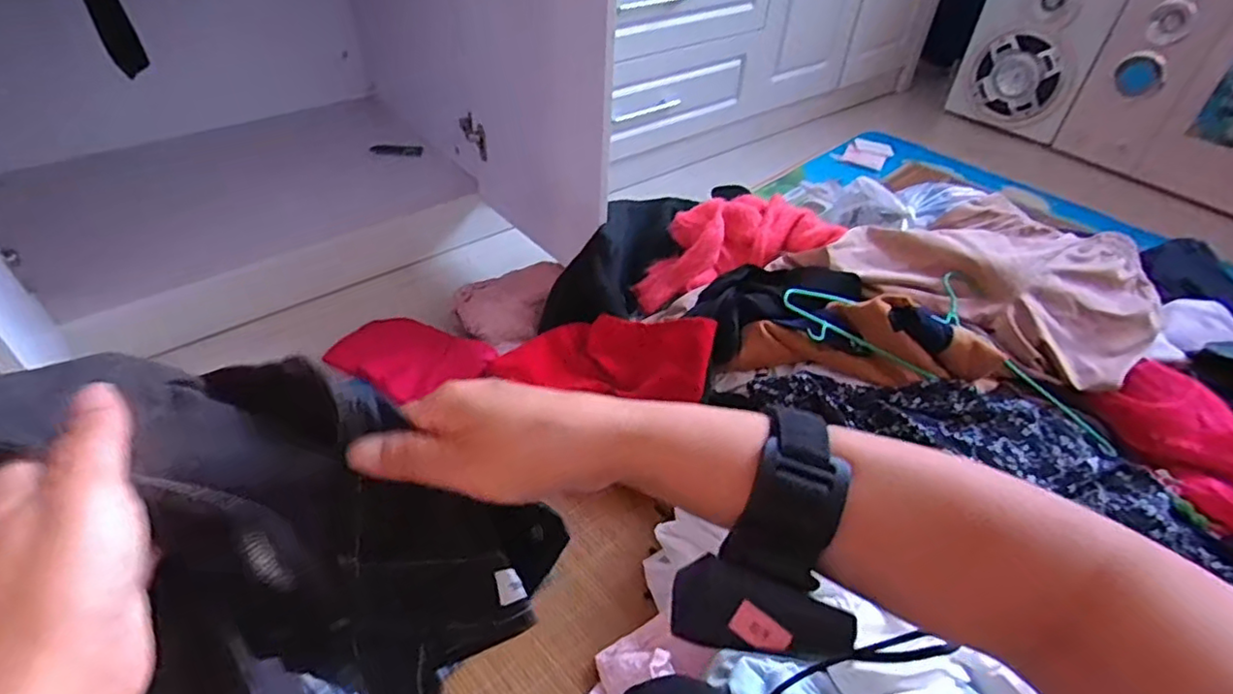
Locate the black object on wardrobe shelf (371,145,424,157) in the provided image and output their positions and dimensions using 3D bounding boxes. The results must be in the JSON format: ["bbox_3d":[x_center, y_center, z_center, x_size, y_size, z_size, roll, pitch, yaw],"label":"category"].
[{"bbox_3d":[-0.442,-0.396,1.294,0.103,0.021,0.009,5,43,2],"label":"black object on wardrobe shelf"}]

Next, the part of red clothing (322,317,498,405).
[{"bbox_3d":[-0.302,0.010,0.931,0.252,0.057,0.134,23,46,20],"label":"part of red clothing"}]

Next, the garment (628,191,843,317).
[{"bbox_3d":[0.174,-0.170,1.031,0.324,0.104,0.161,-22,46,-2],"label":"garment"}]

